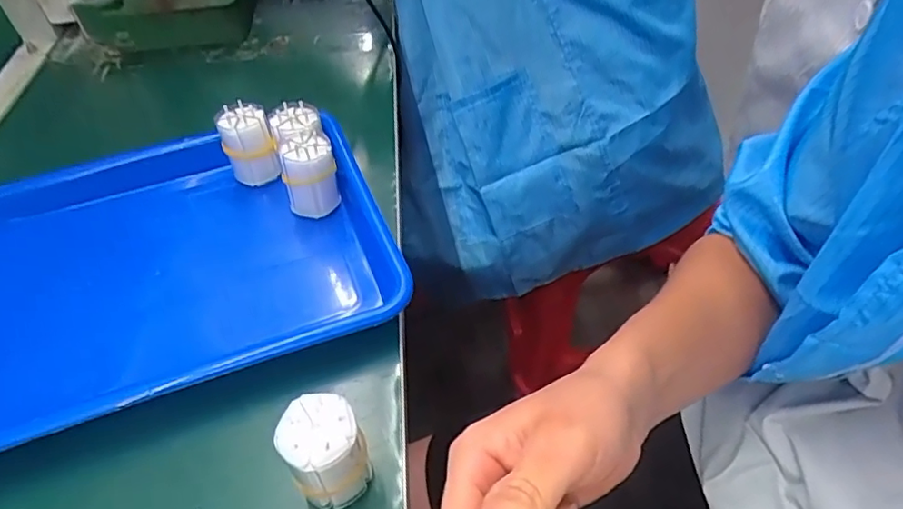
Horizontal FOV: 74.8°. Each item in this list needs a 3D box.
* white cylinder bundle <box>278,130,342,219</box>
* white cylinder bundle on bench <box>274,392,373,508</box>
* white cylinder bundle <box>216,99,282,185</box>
[{"bbox_3d":[-0.108,-0.061,0.454,0.040,0.054,0.038,-14,48,-10],"label":"white cylinder bundle"},{"bbox_3d":[-0.064,0.102,0.303,0.037,0.058,0.038,-3,50,4],"label":"white cylinder bundle on bench"},{"bbox_3d":[-0.164,-0.089,0.479,0.038,0.060,0.029,-20,51,-11],"label":"white cylinder bundle"}]

